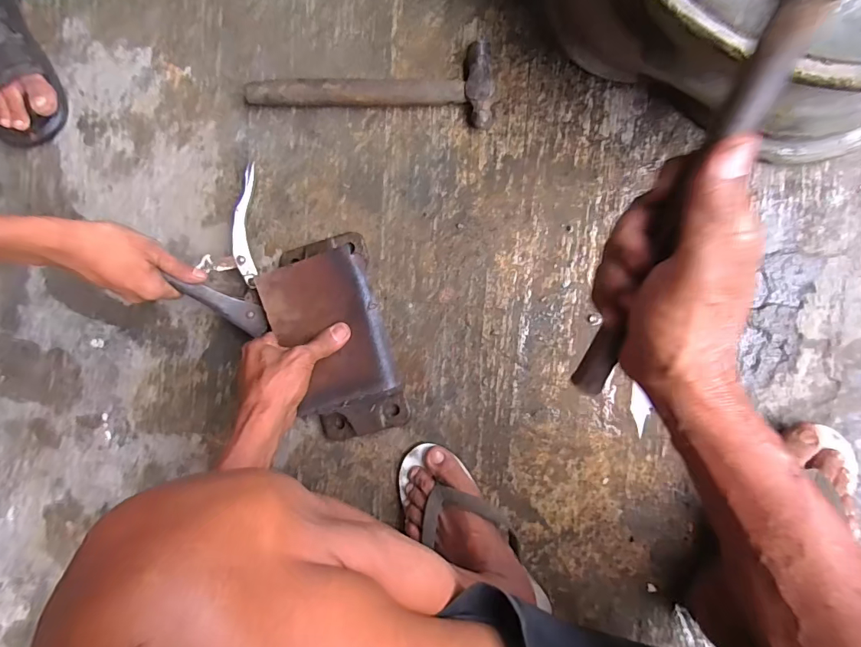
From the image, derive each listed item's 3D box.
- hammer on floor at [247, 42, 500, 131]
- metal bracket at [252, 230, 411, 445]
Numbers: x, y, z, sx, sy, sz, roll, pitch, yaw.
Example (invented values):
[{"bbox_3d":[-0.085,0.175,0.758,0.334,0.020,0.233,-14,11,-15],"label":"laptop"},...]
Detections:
[{"bbox_3d":[-0.069,-0.283,0.517,0.282,0.030,0.081,9,93,8],"label":"hammer on floor"},{"bbox_3d":[-0.110,0.023,0.521,0.125,0.060,0.231,-16,90,8],"label":"metal bracket"}]

